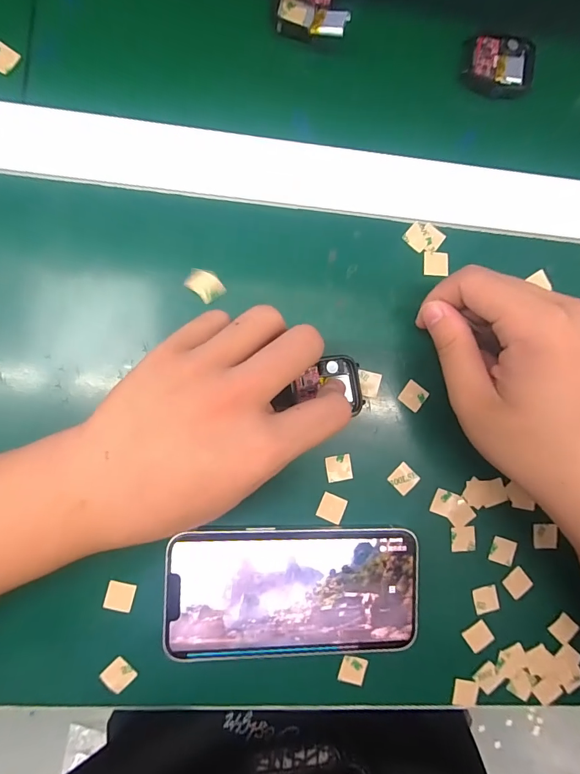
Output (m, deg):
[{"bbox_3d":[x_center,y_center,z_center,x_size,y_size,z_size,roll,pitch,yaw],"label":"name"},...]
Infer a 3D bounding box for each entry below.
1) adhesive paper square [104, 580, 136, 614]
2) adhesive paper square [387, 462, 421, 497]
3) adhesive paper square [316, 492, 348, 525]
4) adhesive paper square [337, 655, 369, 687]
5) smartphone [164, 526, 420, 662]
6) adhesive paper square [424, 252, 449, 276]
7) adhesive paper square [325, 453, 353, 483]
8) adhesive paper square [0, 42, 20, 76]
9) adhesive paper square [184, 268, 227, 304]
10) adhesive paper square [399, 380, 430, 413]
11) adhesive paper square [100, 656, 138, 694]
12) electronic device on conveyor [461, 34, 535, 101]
[{"bbox_3d":[-0.097,0.119,0.224,0.015,0.004,0.015,14,87,-5],"label":"adhesive paper square"},{"bbox_3d":[0.070,0.057,0.243,0.015,0.004,0.016,45,85,-2],"label":"adhesive paper square"},{"bbox_3d":[0.026,0.073,0.238,0.016,0.004,0.015,24,82,-2],"label":"adhesive paper square"},{"bbox_3d":[0.038,0.170,0.237,0.016,0.004,0.015,15,81,1],"label":"adhesive paper square"},{"bbox_3d":[0.003,0.119,0.230,0.143,0.009,0.073,2,88,-6],"label":"smartphone"},{"bbox_3d":[0.092,-0.077,0.247,0.016,0.004,0.015,1,88,-6],"label":"adhesive paper square"},{"bbox_3d":[0.030,0.049,0.239,0.015,0.004,0.015,-9,89,-5],"label":"adhesive paper square"},{"bbox_3d":[-0.169,-0.192,0.231,0.014,0.004,0.016,27,79,-15],"label":"adhesive paper square"},{"bbox_3d":[-0.049,-0.059,0.229,0.019,0.007,0.016,40,85,-3],"label":"adhesive paper square"},{"bbox_3d":[0.077,0.006,0.245,0.015,0.004,0.016,37,81,-2],"label":"adhesive paper square"},{"bbox_3d":[-0.097,0.164,0.224,0.015,0.004,0.015,-44,89,-11],"label":"adhesive paper square"},{"bbox_3d":[0.136,-0.210,0.257,0.047,0.006,0.040,2,88,-6],"label":"electronic device on conveyor"}]

